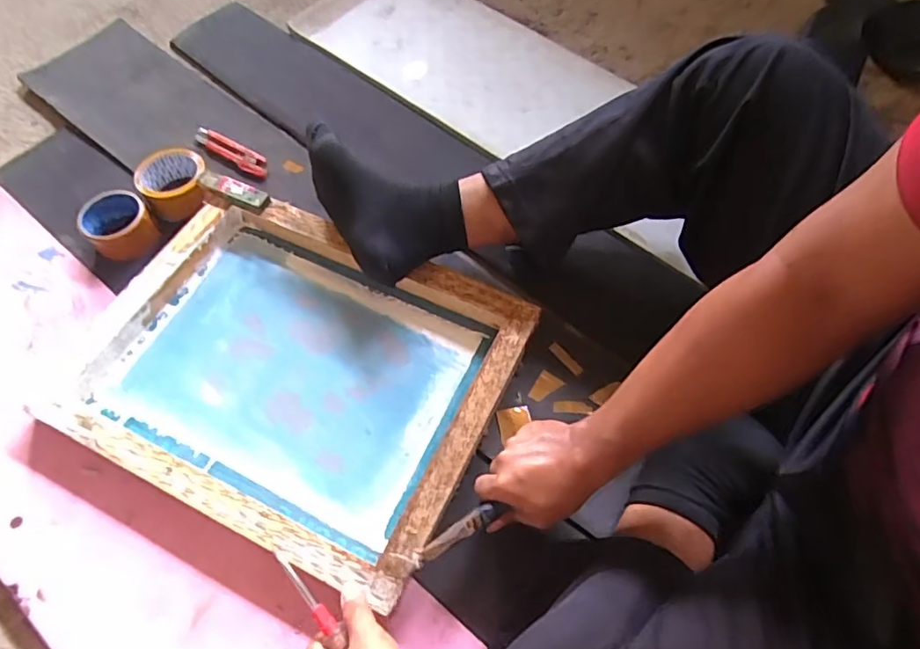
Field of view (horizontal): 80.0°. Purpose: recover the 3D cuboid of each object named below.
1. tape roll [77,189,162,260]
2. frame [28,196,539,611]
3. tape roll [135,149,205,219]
[{"bbox_3d":[-0.465,-0.135,0.749,0.082,0.050,0.079,0,63,1],"label":"tape roll"},{"bbox_3d":[-0.187,0.049,0.643,0.449,0.046,0.353,24,65,12],"label":"frame"},{"bbox_3d":[-0.409,-0.204,0.785,0.090,0.047,0.097,0,63,1],"label":"tape roll"}]

